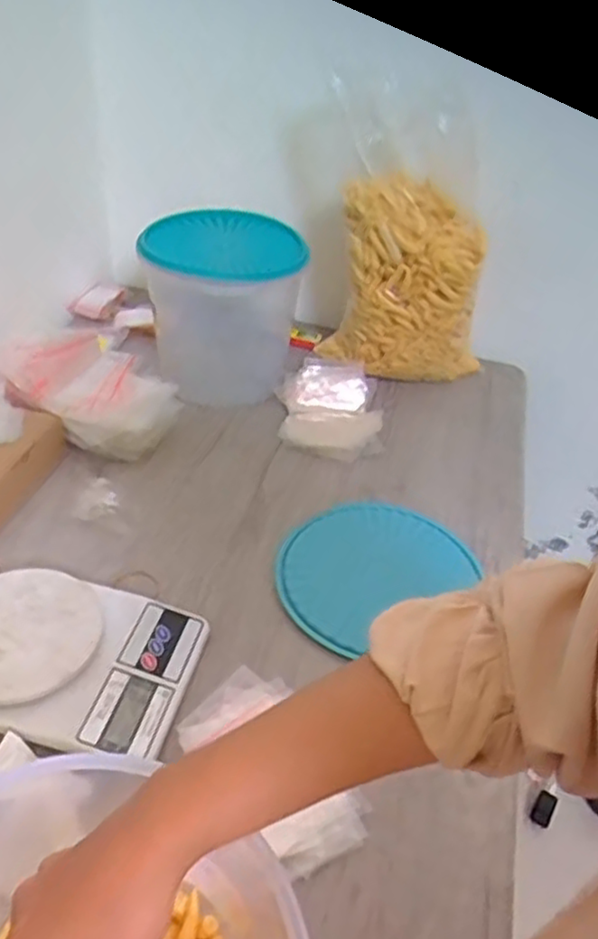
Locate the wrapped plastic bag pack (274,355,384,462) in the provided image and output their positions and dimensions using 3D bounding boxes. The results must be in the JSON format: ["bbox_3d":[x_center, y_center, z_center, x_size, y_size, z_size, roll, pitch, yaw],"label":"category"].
[{"bbox_3d":[0.040,-0.080,0.894,0.128,0.043,0.162,1,39,-7],"label":"wrapped plastic bag pack"}]

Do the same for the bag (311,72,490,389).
[{"bbox_3d":[0.146,-0.279,0.901,0.200,0.329,0.135,20,41,16],"label":"bag"}]

